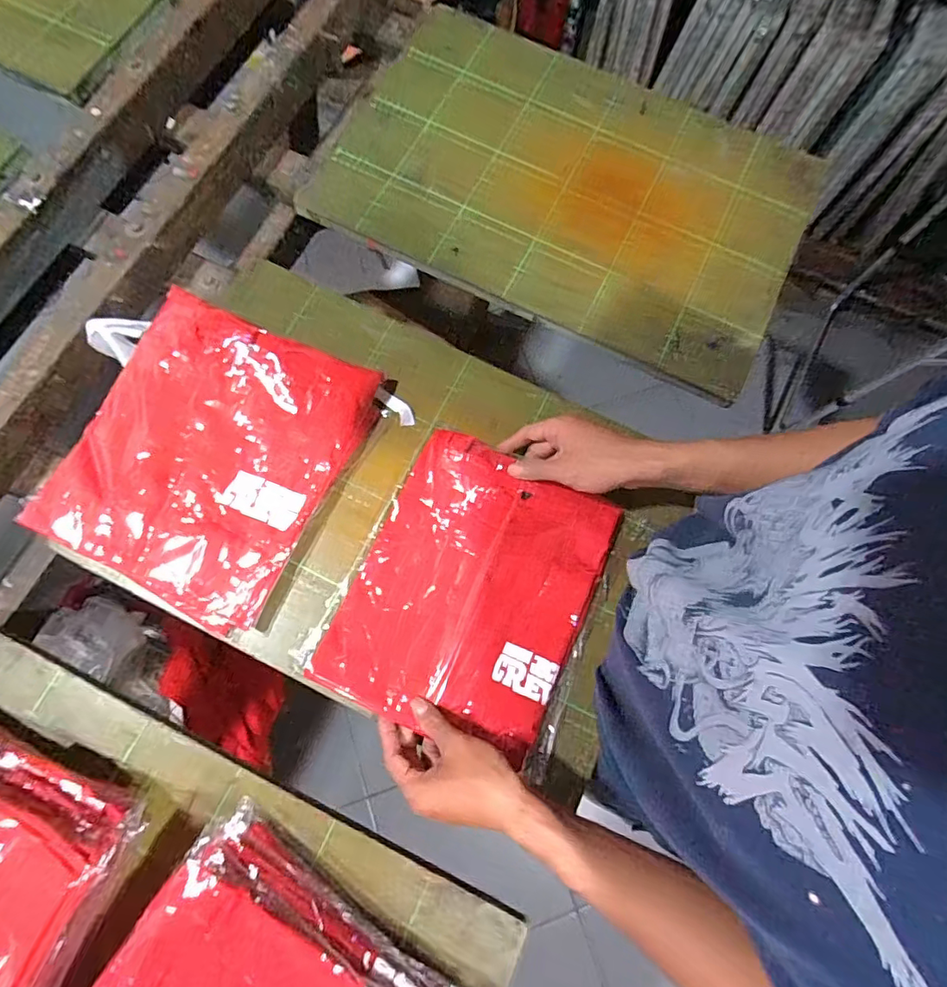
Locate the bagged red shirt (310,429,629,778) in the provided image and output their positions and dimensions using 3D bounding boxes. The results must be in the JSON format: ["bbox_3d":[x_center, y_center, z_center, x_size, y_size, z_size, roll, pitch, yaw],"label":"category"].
[{"bbox_3d":[0.000,0.097,0.534,0.226,0.021,0.276,26,76,5],"label":"bagged red shirt"}]

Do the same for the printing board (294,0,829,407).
[{"bbox_3d":[0.120,-0.406,0.701,0.614,0.031,0.393,24,76,4],"label":"printing board"}]

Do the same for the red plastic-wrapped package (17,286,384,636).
[{"bbox_3d":[-0.277,-0.045,0.559,0.261,0.042,0.308,25,76,5],"label":"red plastic-wrapped package"}]

